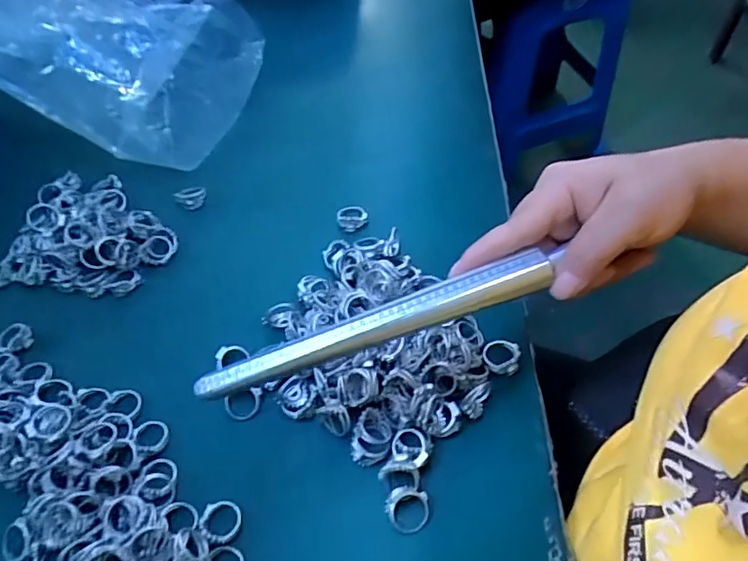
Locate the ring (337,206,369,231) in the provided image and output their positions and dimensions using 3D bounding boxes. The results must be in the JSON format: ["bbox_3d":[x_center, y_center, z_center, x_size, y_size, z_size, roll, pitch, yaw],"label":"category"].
[{"bbox_3d":[-0.016,-0.048,0.409,0.019,0.011,0.020,-1,55,2],"label":"ring"}]

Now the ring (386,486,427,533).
[{"bbox_3d":[0.018,0.123,0.288,0.022,0.010,0.021,12,56,12],"label":"ring"}]

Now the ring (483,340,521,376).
[{"bbox_3d":[0.080,0.047,0.337,0.022,0.009,0.024,-1,55,2],"label":"ring"}]

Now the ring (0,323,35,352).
[{"bbox_3d":[-0.249,0.040,0.369,0.022,0.006,0.022,-1,55,2],"label":"ring"}]

